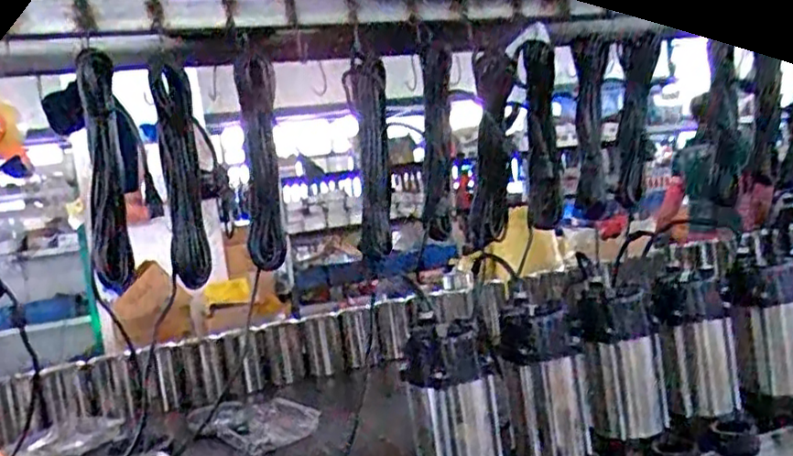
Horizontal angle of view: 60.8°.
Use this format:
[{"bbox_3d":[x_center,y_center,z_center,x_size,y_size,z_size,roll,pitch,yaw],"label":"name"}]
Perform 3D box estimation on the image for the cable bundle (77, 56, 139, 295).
[{"bbox_3d":[-0.436,-0.084,1.033,0.077,0.337,0.092,-9,3,-28],"label":"cable bundle"}]

